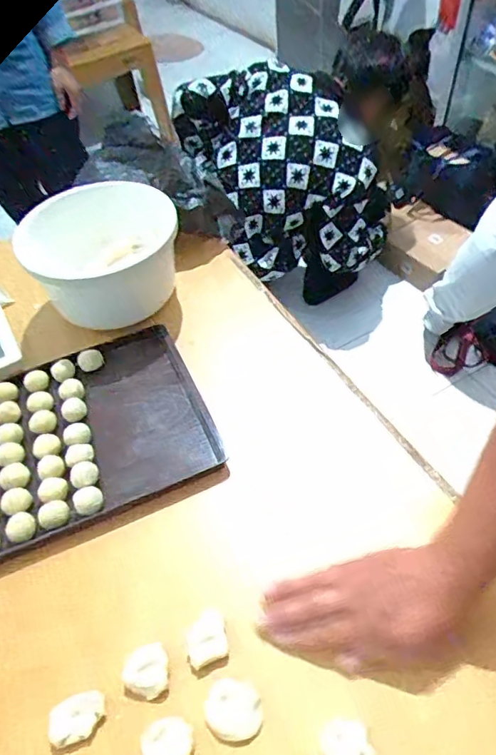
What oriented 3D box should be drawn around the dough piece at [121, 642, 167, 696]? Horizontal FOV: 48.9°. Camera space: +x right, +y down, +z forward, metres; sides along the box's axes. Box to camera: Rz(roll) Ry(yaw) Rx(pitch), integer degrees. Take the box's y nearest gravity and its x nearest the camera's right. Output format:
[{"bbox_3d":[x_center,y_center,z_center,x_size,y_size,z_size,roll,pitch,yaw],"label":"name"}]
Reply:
[{"bbox_3d":[-0.088,0.251,0.468,0.039,0.015,0.037,-3,50,4],"label":"dough piece"}]

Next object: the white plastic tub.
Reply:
[{"bbox_3d":[-0.190,-0.173,0.751,0.191,0.101,0.186,-3,50,4],"label":"white plastic tub"}]

